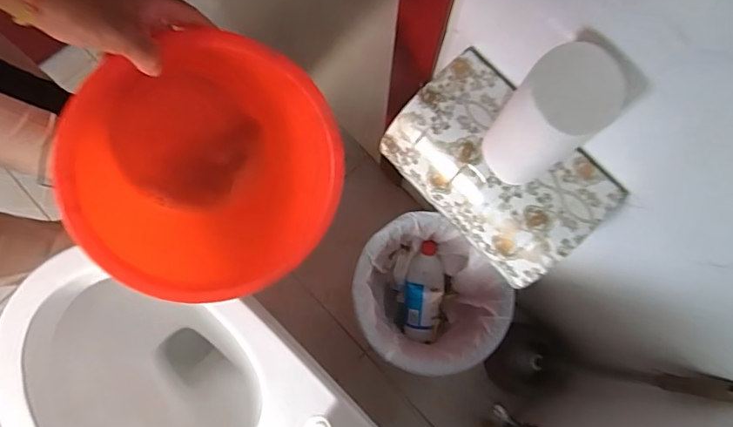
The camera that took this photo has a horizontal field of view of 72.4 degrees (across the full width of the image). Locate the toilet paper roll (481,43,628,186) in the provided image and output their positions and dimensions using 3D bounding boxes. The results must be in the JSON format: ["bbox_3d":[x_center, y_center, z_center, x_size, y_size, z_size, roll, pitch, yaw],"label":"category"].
[{"bbox_3d":[0.140,-0.071,0.388,0.061,0.143,0.058,0,78,0],"label":"toilet paper roll"}]

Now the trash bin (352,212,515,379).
[{"bbox_3d":[0.107,0.153,0.928,0.248,0.246,0.257,-36,81,-7],"label":"trash bin"}]

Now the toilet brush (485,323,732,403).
[{"bbox_3d":[0.329,0.258,0.782,0.152,0.479,0.129,29,80,6],"label":"toilet brush"}]

